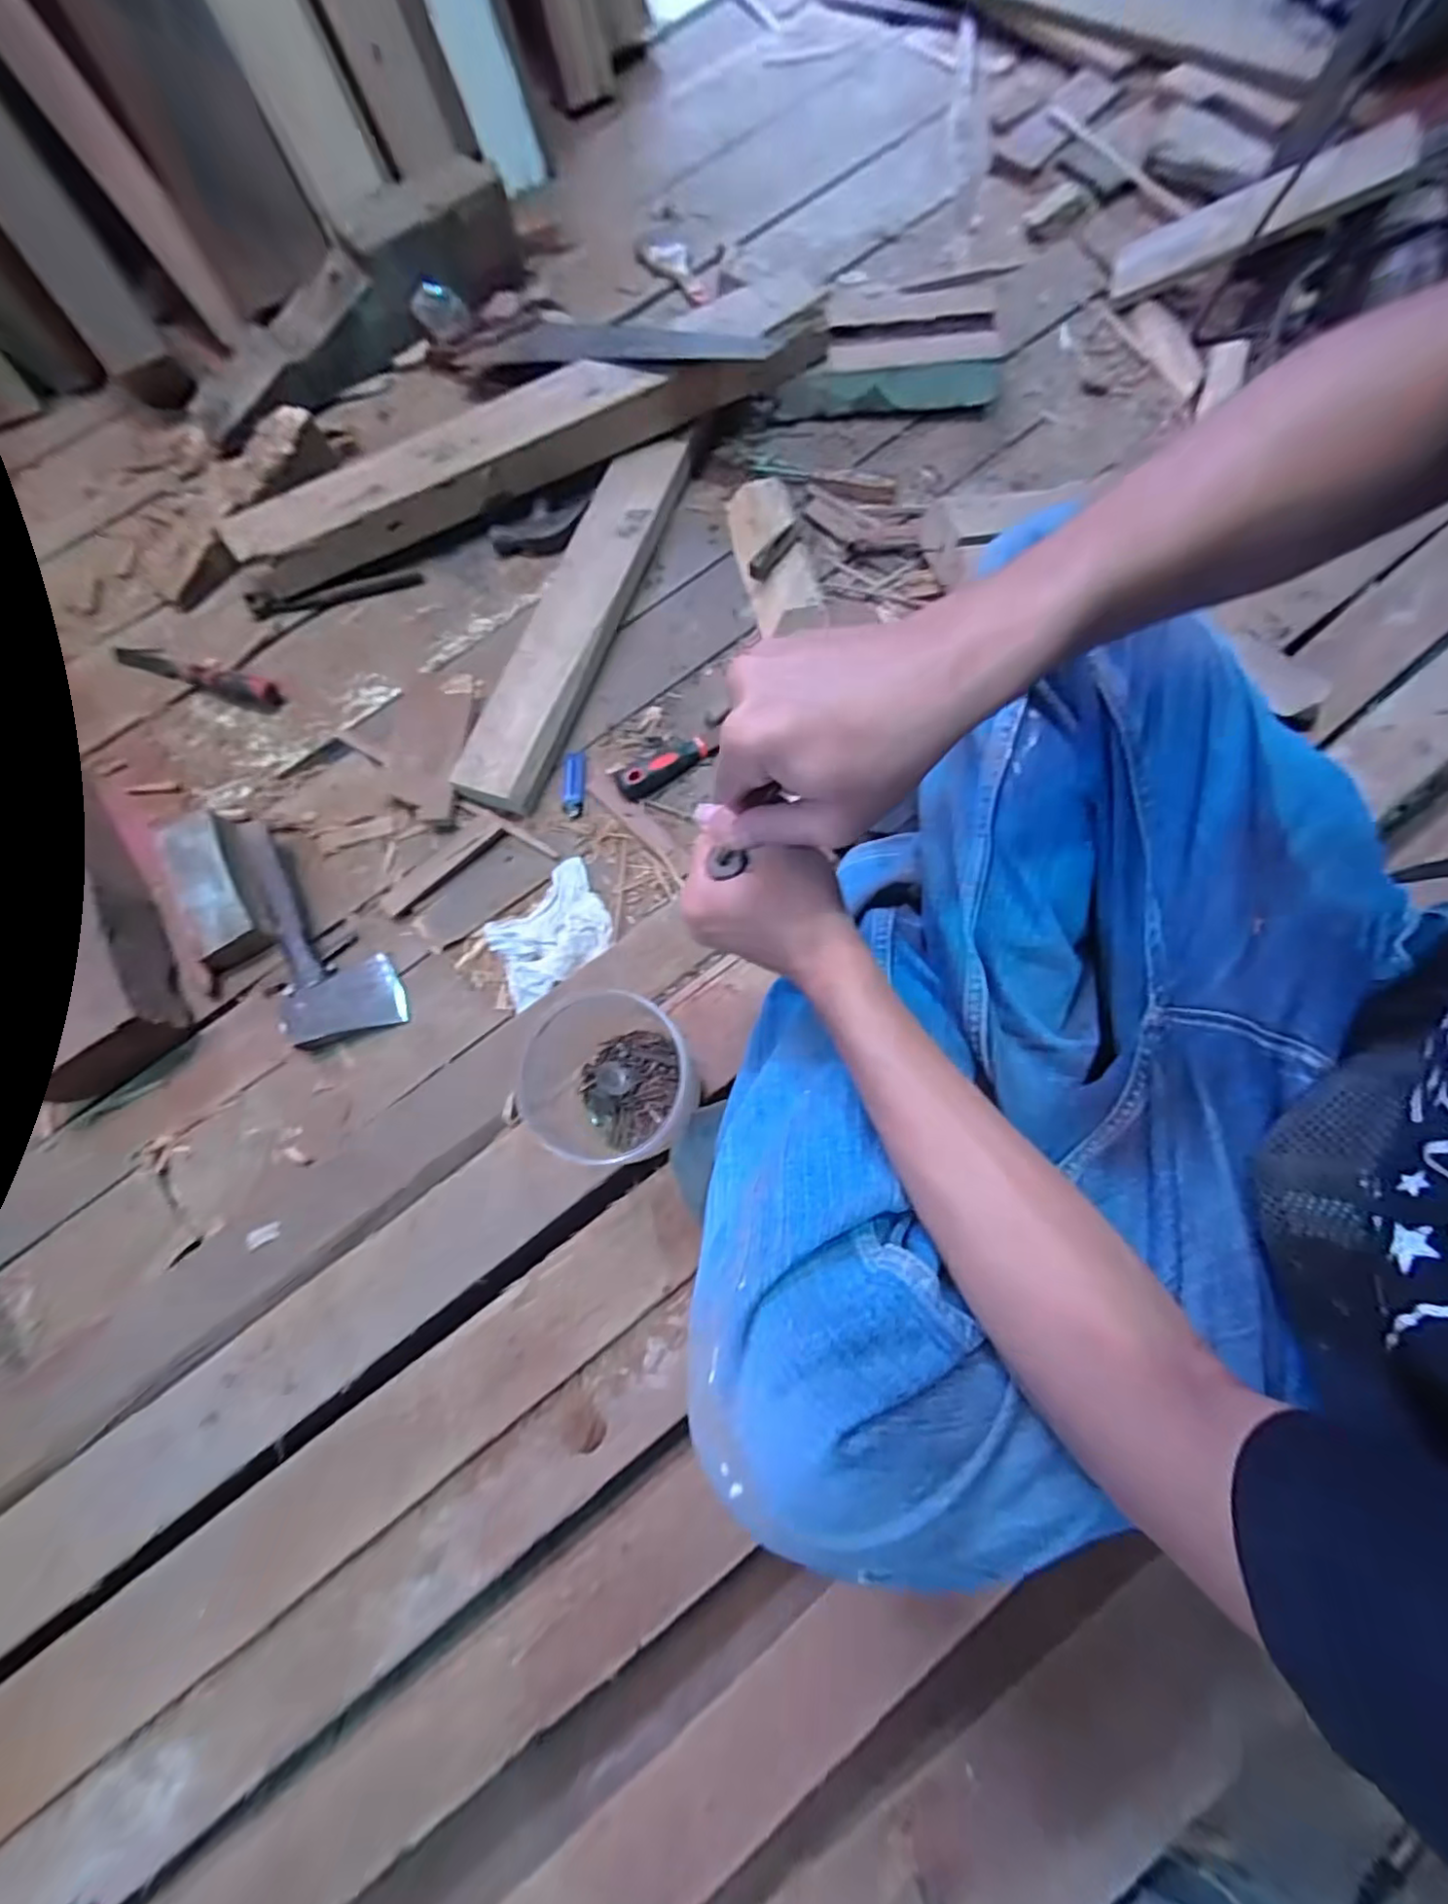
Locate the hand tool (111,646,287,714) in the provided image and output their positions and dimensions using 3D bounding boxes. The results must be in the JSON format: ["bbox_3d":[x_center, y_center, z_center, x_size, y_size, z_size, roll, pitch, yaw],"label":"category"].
[{"bbox_3d":[-0.653,-0.343,0.776,0.253,0.027,0.038,19,75,10],"label":"hand tool"}]

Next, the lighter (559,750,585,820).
[{"bbox_3d":[-0.170,-0.189,0.712,0.027,0.011,0.083,-4,73,3],"label":"lighter"}]

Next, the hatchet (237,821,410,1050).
[{"bbox_3d":[-0.420,-0.032,0.671,0.112,0.025,0.266,-17,73,-20],"label":"hatchet"}]

